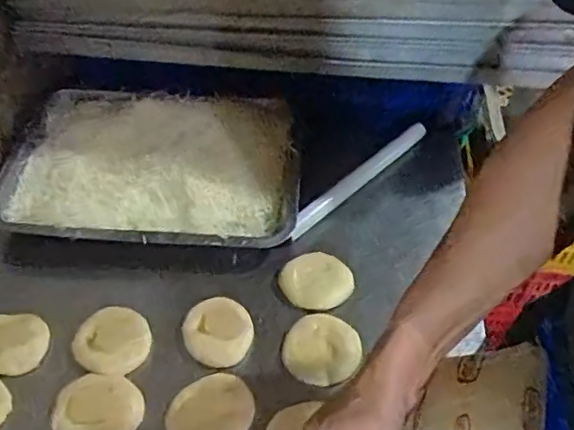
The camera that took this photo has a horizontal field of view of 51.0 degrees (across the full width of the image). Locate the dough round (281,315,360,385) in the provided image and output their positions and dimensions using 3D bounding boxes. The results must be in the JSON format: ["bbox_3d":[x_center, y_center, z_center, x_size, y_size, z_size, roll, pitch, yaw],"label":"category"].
[{"bbox_3d":[0.034,0.128,0.585,0.073,0.007,0.071,0,49,0],"label":"dough round"}]

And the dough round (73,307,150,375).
[{"bbox_3d":[-0.172,0.123,0.592,0.074,0.008,0.072,0,49,0],"label":"dough round"}]

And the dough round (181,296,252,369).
[{"bbox_3d":[-0.069,0.114,0.597,0.066,0.009,0.071,0,49,0],"label":"dough round"}]

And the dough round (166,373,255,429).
[{"bbox_3d":[-0.069,0.177,0.540,0.076,0.010,0.063,-14,51,-11],"label":"dough round"}]

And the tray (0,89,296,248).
[{"bbox_3d":[-0.159,-0.064,0.721,0.342,0.048,0.239,2,48,2],"label":"tray"}]

